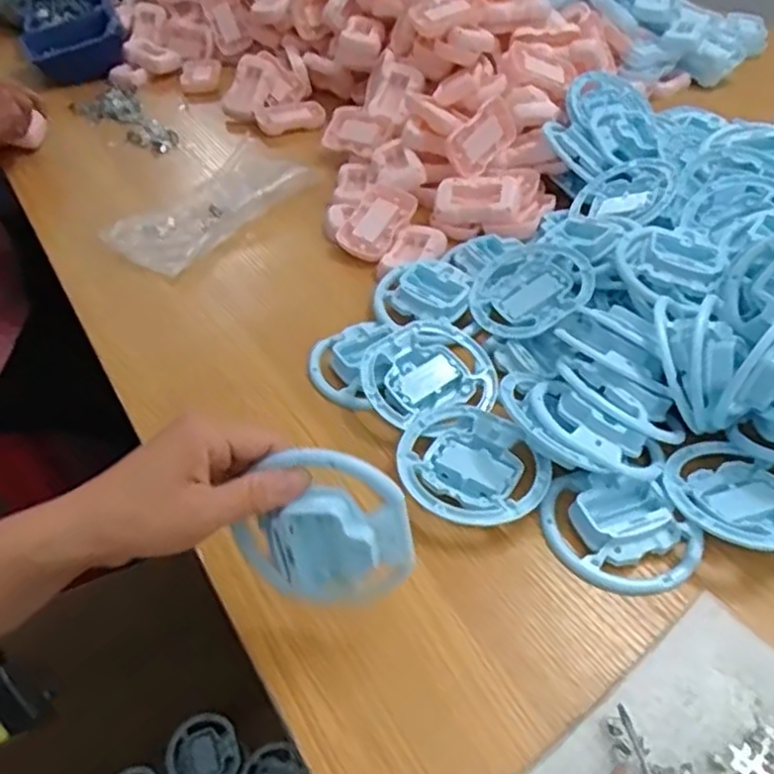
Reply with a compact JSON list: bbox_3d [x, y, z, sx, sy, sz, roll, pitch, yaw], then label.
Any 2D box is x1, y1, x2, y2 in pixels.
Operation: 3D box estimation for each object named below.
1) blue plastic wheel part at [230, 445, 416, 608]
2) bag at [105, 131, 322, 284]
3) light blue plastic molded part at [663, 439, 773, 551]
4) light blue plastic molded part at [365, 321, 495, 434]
[{"bbox_3d":[-0.029,0.080,0.370,0.090,0.093,0.026,26,23,-8],"label":"blue plastic wheel part"},{"bbox_3d":[-0.189,-0.202,0.770,0.122,0.023,0.233,29,52,26],"label":"bag"},{"bbox_3d":[0.242,0.074,0.473,0.092,0.021,0.102,-32,53,-27],"label":"light blue plastic molded part"},{"bbox_3d":[0.034,-0.013,0.551,0.100,0.021,0.093,-9,46,-8],"label":"light blue plastic molded part"}]

